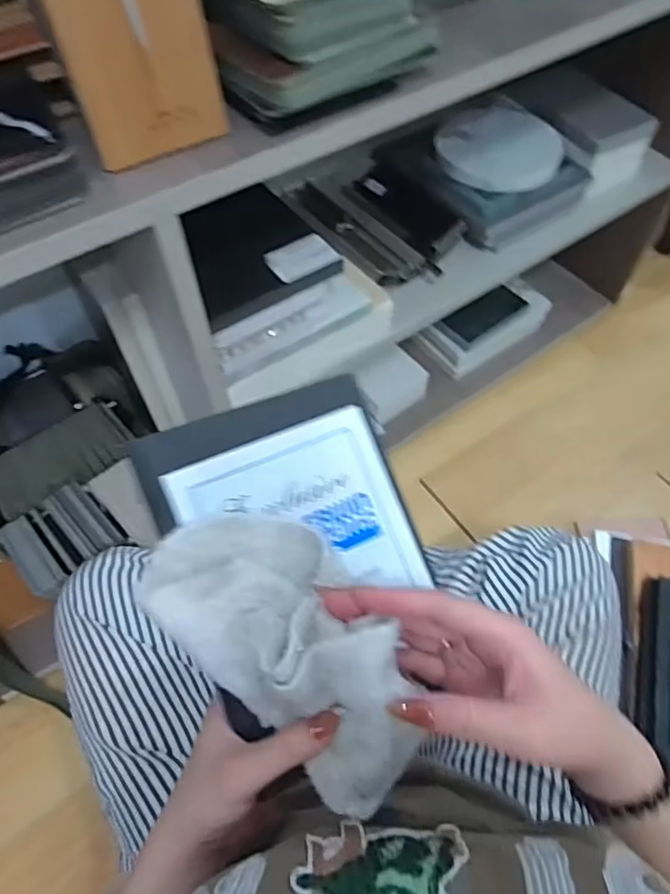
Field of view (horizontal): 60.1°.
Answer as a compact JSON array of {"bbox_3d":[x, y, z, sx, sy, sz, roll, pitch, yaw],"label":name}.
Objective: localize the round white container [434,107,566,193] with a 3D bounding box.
[{"bbox_3d":[0.200,-0.361,0.719,0.140,0.042,0.123,-28,61,-17],"label":"round white container"}]

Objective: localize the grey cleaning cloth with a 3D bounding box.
[{"bbox_3d":[-0.021,0.096,0.309,0.163,0.064,0.090,37,64,21],"label":"grey cleaning cloth"}]

